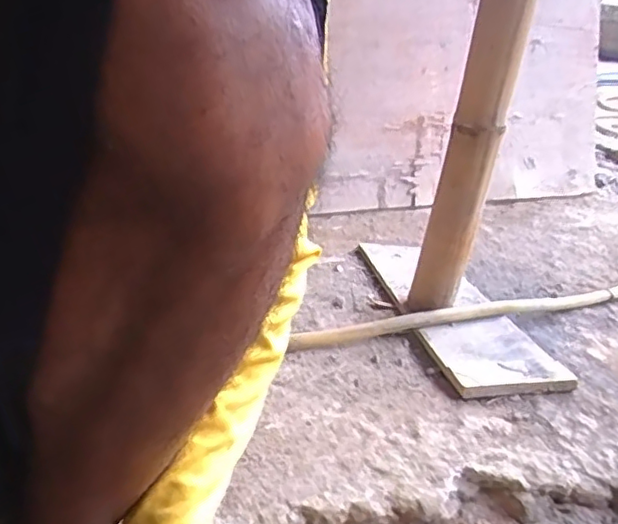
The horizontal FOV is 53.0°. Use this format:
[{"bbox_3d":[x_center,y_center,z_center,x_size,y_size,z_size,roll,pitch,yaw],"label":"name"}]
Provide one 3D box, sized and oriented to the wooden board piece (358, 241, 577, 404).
[{"bbox_3d":[0.212,0.067,0.968,0.157,0.019,0.499,-1,20,-9],"label":"wooden board piece"}]

